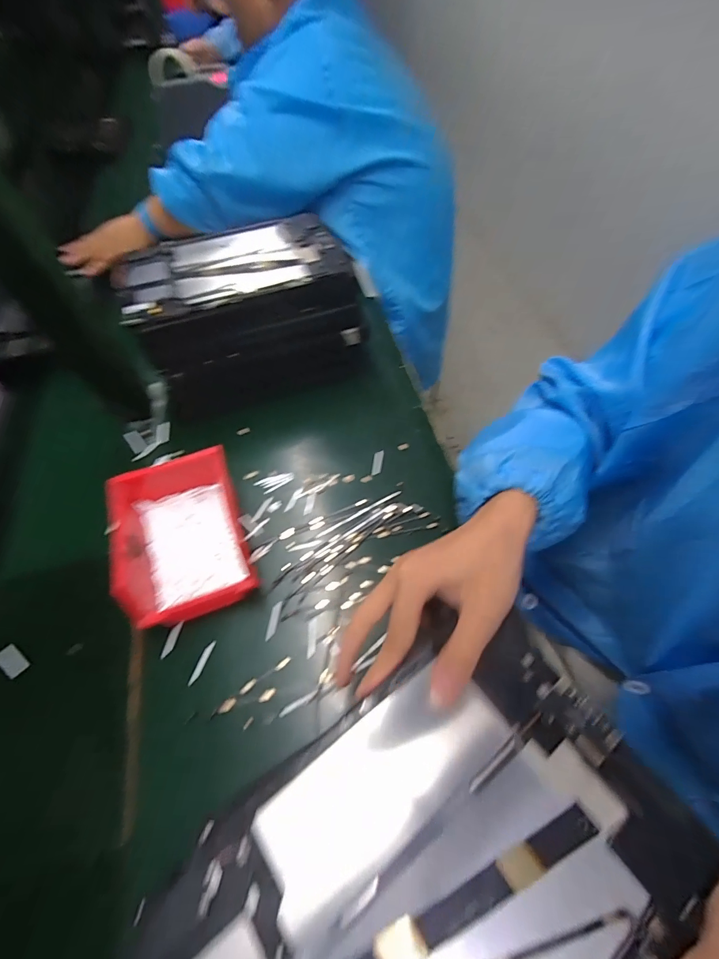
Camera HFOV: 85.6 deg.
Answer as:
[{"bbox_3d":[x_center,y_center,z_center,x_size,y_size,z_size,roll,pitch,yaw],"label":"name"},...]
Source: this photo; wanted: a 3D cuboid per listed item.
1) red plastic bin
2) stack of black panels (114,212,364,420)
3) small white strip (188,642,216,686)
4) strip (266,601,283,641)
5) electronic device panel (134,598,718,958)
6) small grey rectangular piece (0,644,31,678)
[{"bbox_3d":[-0.169,0.058,0.376,0.115,0.072,0.139,-18,60,-9],"label":"red plastic bin"},{"bbox_3d":[-0.140,-0.210,0.478,0.242,0.110,0.182,-22,61,-12],"label":"stack of black panels"},{"bbox_3d":[-0.144,0.167,0.355,0.007,0.004,0.038,16,59,9],"label":"small white strip"},{"bbox_3d":[-0.082,0.135,0.373,0.009,0.004,0.036,7,60,5],"label":"strip"},{"bbox_3d":[0.031,0.183,0.183,0.233,0.014,0.160,-31,63,-19],"label":"electronic device panel"},{"bbox_3d":[-0.313,0.164,0.350,0.031,0.004,0.017,30,40,18],"label":"small grey rectangular piece"}]

